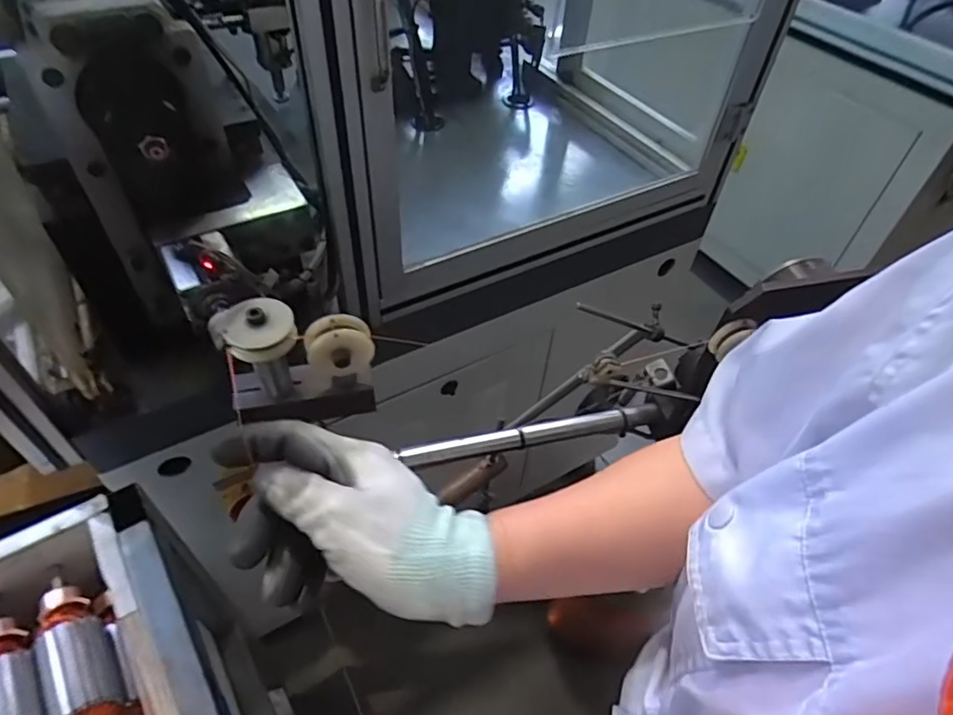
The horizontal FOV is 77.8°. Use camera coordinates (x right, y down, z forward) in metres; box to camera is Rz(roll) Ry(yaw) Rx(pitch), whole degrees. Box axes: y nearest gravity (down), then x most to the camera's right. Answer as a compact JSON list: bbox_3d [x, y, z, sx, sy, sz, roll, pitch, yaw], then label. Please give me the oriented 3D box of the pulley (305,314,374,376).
[{"bbox_3d":[-0.080,-0.006,0.349,0.038,0.033,0.023,1,48,-5],"label":"pulley"}]

